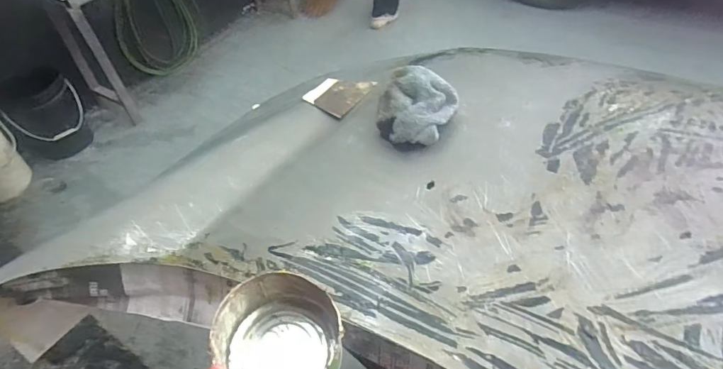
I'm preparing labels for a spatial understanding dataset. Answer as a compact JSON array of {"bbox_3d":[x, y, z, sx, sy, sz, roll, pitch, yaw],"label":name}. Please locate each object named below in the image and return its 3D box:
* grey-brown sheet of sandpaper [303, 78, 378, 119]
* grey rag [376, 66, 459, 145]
[{"bbox_3d":[-0.045,-0.176,0.879,0.102,0.011,0.125,22,52,26],"label":"grey-brown sheet of sandpaper"},{"bbox_3d":[0.080,-0.125,0.742,0.127,0.079,0.124,21,55,26],"label":"grey rag"}]

